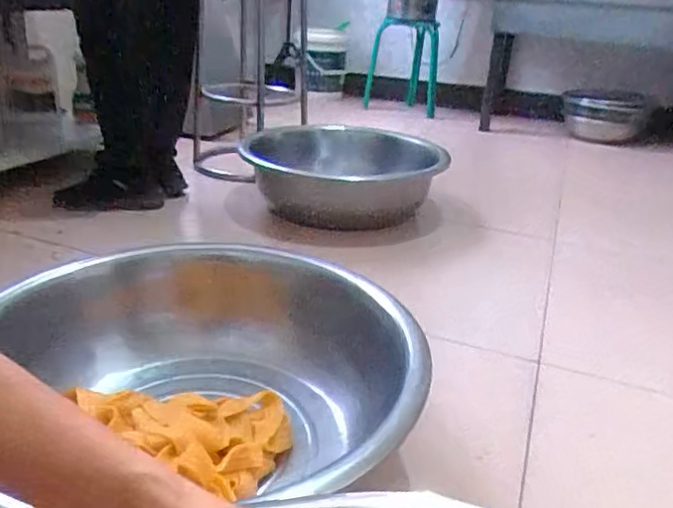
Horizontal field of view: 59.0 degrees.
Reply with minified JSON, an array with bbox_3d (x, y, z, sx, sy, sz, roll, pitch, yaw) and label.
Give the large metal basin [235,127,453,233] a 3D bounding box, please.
[{"bbox_3d":[0.012,-0.206,1.578,0.517,0.168,0.473,3,23,-1],"label":"large metal basin"}]

